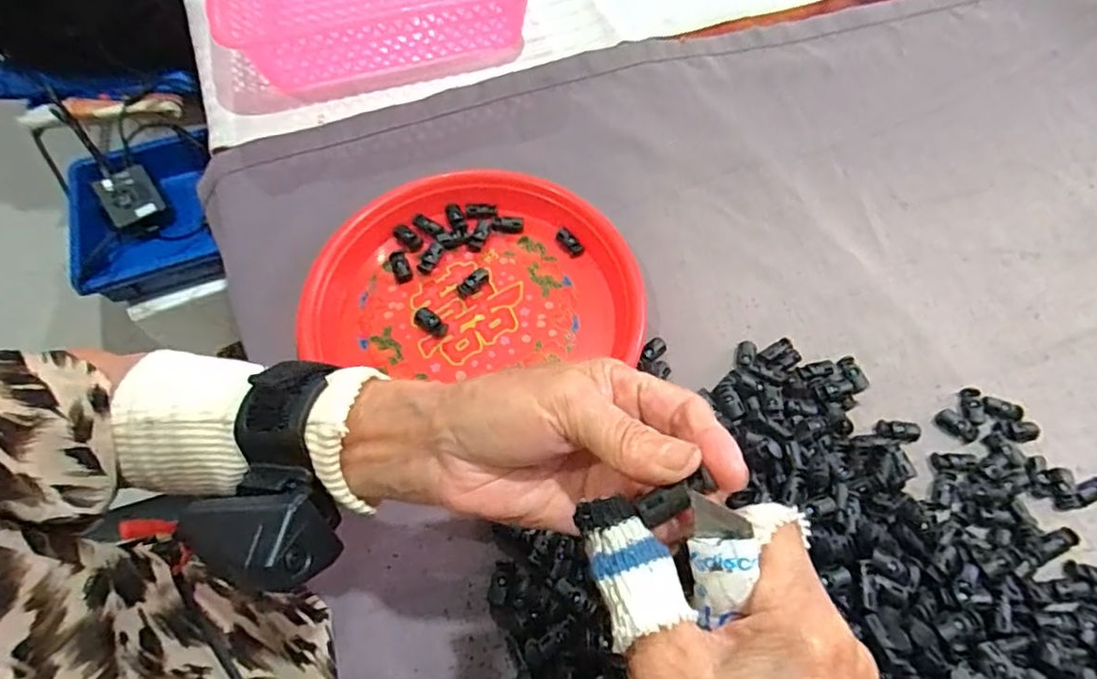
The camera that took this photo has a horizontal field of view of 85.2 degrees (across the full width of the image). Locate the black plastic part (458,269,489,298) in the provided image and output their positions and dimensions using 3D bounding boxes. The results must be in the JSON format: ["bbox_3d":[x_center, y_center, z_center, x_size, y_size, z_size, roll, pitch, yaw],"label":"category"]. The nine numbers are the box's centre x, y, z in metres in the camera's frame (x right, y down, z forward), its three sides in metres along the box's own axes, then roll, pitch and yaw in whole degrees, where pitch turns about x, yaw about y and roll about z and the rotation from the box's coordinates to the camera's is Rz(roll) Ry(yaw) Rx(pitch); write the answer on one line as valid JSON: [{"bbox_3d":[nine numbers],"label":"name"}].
[{"bbox_3d":[-0.060,-0.046,0.485,0.029,0.008,0.013,-33,67,-15],"label":"black plastic part"}]

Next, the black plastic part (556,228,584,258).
[{"bbox_3d":[0.018,-0.081,0.503,0.012,0.008,0.028,-42,85,-19],"label":"black plastic part"}]

